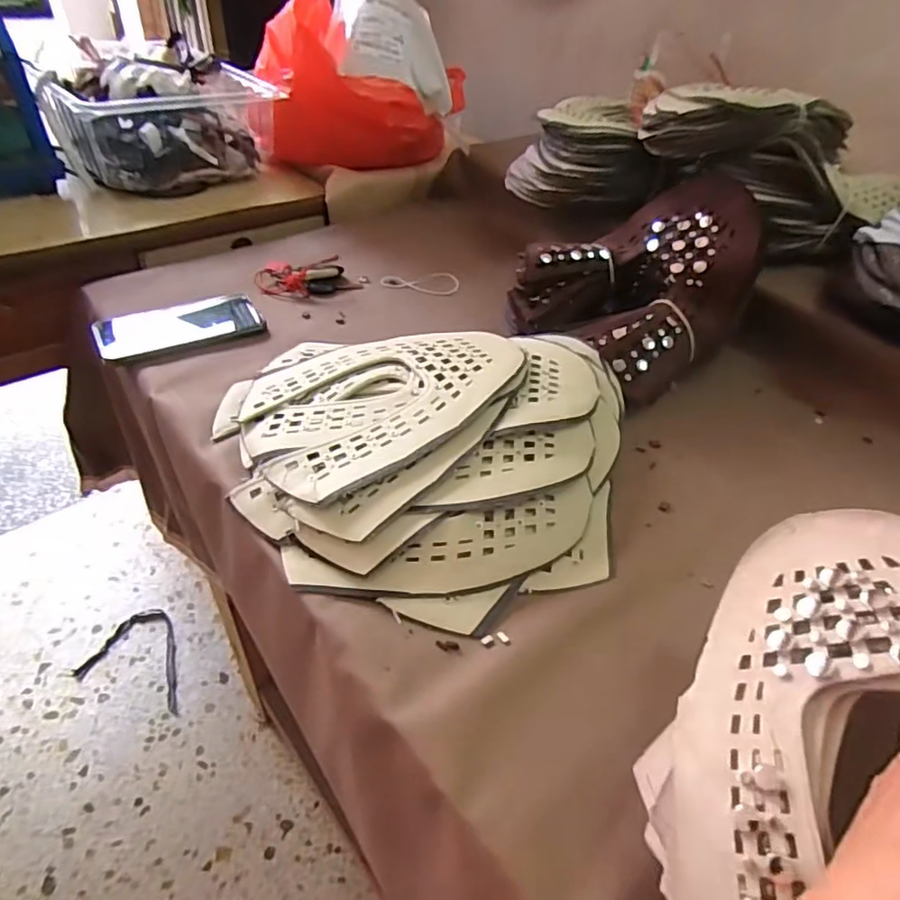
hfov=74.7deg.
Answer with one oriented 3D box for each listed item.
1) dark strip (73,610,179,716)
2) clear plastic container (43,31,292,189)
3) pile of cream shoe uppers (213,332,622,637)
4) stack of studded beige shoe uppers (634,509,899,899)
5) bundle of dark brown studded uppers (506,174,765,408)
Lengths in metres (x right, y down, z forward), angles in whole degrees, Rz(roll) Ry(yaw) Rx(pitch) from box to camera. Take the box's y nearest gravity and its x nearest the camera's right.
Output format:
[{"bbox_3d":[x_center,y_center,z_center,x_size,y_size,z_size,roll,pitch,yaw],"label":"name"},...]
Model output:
[{"bbox_3d":[-0.565,0.383,1.110,0.205,0.009,0.163,13,44,8],"label":"dark strip"},{"bbox_3d":[-0.414,-0.479,0.857,0.288,0.127,0.229,-20,49,-26],"label":"clear plastic container"},{"bbox_3d":[-0.027,-0.005,0.502,0.363,0.064,0.302,4,44,-2],"label":"pile of cream shoe uppers"},{"bbox_3d":[0.210,0.146,0.294,0.182,0.070,0.225,5,55,40],"label":"stack of studded beige shoe uppers"},{"bbox_3d":[0.200,-0.184,0.637,0.207,0.161,0.200,-30,54,-32],"label":"bundle of dark brown studded uppers"}]

